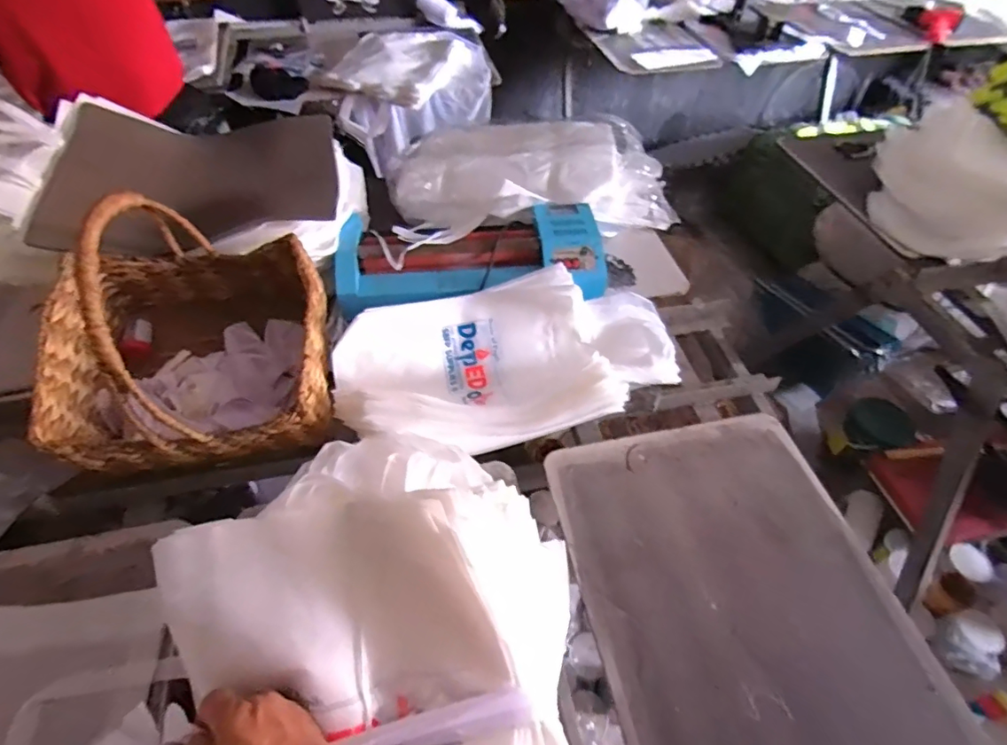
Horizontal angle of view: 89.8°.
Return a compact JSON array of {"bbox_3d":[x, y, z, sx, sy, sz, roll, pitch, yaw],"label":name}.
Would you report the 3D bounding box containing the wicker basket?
[{"bbox_3d":[-0.457,-0.075,0.723,0.360,0.318,0.362,-7,51,-6],"label":"wicker basket"}]

